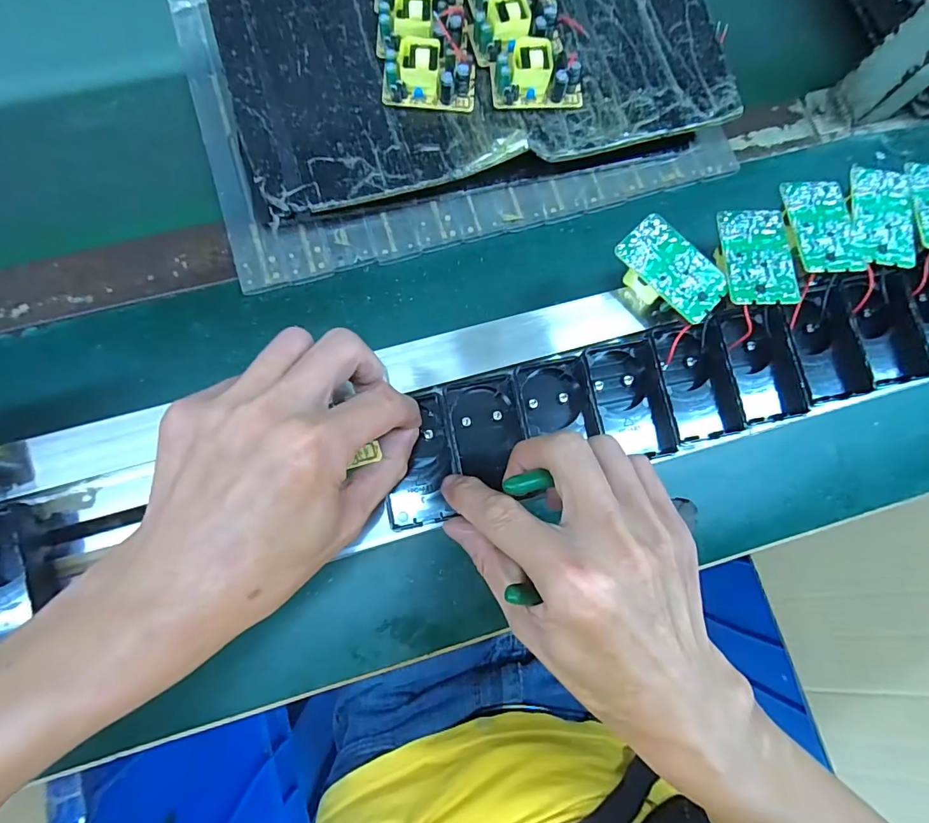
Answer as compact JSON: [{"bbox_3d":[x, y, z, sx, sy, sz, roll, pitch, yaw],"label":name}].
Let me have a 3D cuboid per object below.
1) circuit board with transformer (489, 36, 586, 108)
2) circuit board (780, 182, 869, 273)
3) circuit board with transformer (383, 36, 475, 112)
[{"bbox_3d":[0.052,-0.238,0.326,0.064,0.023,0.038,-3,81,-4],"label":"circuit board with transformer"},{"bbox_3d":[0.216,-0.111,0.279,0.039,0.011,0.061,-2,80,-4],"label":"circuit board"},{"bbox_3d":[-0.024,-0.231,0.320,0.062,0.025,0.031,4,81,-3],"label":"circuit board with transformer"}]

